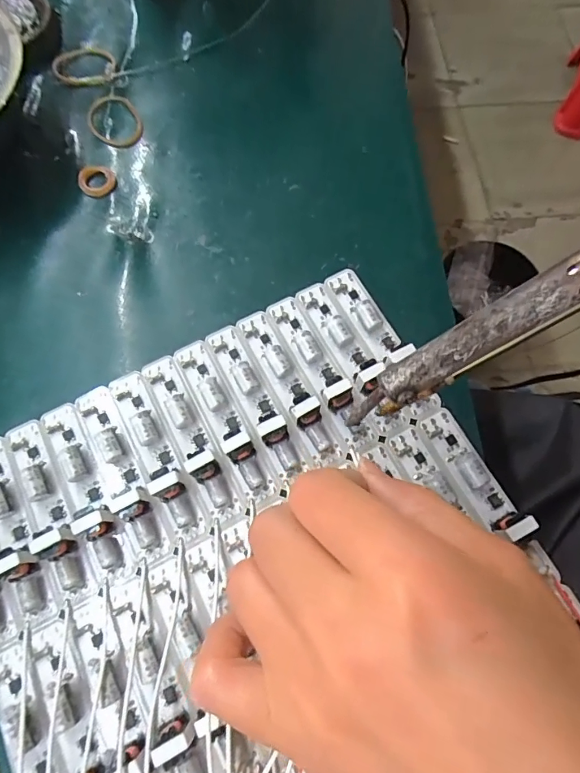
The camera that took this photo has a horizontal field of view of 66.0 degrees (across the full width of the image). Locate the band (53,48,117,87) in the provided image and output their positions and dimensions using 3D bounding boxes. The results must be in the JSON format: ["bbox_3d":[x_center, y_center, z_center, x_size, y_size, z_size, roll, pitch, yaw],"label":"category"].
[{"bbox_3d":[-0.119,-0.186,0.257,0.036,0.004,0.030,-2,72,1],"label":"band"}]

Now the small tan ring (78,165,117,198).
[{"bbox_3d":[-0.098,-0.105,0.227,0.018,0.004,0.019,-1,72,2],"label":"small tan ring"}]

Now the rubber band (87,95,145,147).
[{"bbox_3d":[-0.095,-0.145,0.241,0.027,0.004,0.038,-30,73,-8],"label":"rubber band"}]

